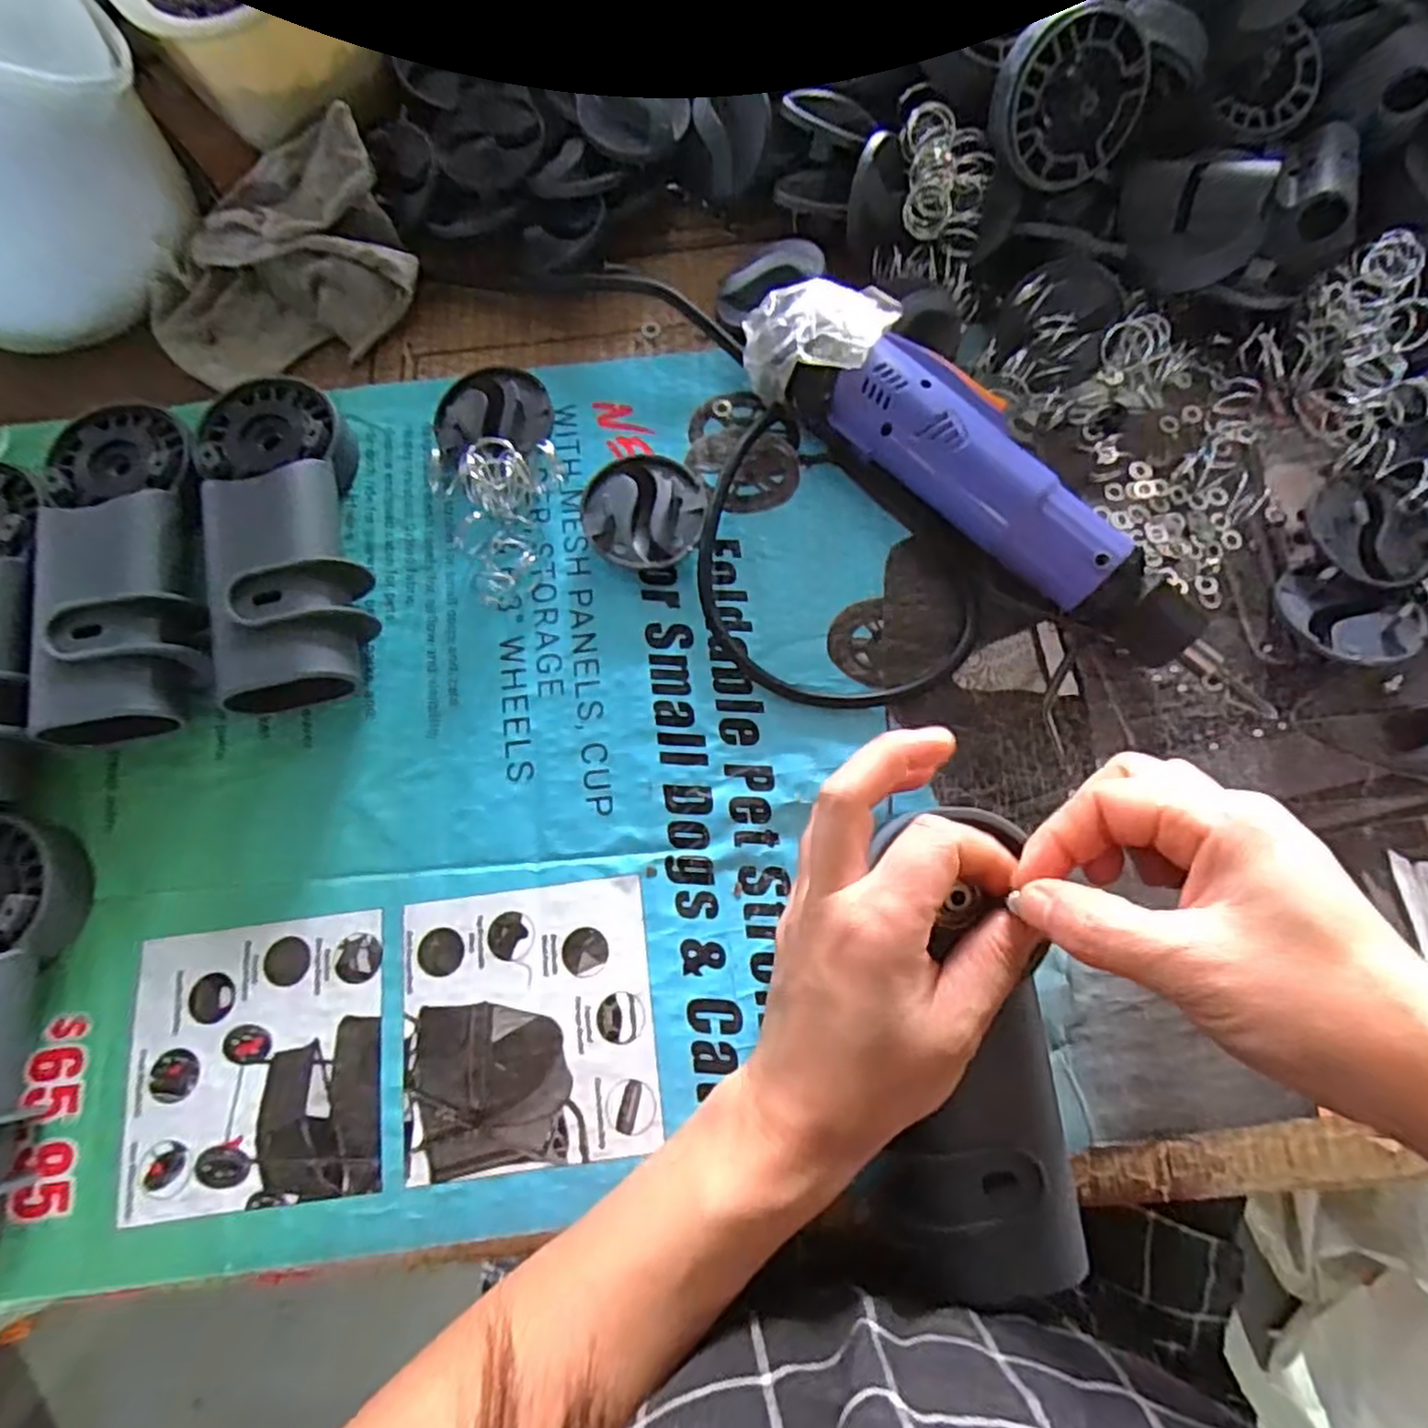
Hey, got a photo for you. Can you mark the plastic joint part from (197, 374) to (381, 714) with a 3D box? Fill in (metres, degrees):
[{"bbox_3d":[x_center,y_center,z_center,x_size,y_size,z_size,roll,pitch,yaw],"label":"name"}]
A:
[{"bbox_3d":[-0.194,-0.083,0.330,0.063,0.038,0.165,-15,77,-4],"label":"plastic joint part"}]

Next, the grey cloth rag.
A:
[{"bbox_3d":[-0.226,-0.234,0.377,0.129,0.034,0.103,-18,77,-5],"label":"grey cloth rag"}]

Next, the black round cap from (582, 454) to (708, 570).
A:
[{"bbox_3d":[-0.032,-0.093,0.347,0.054,0.019,0.056,0,76,-1],"label":"black round cap"}]

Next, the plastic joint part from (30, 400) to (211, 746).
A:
[{"bbox_3d":[-0.258,-0.072,0.323,0.073,0.040,0.164,-12,77,-3],"label":"plastic joint part"}]

